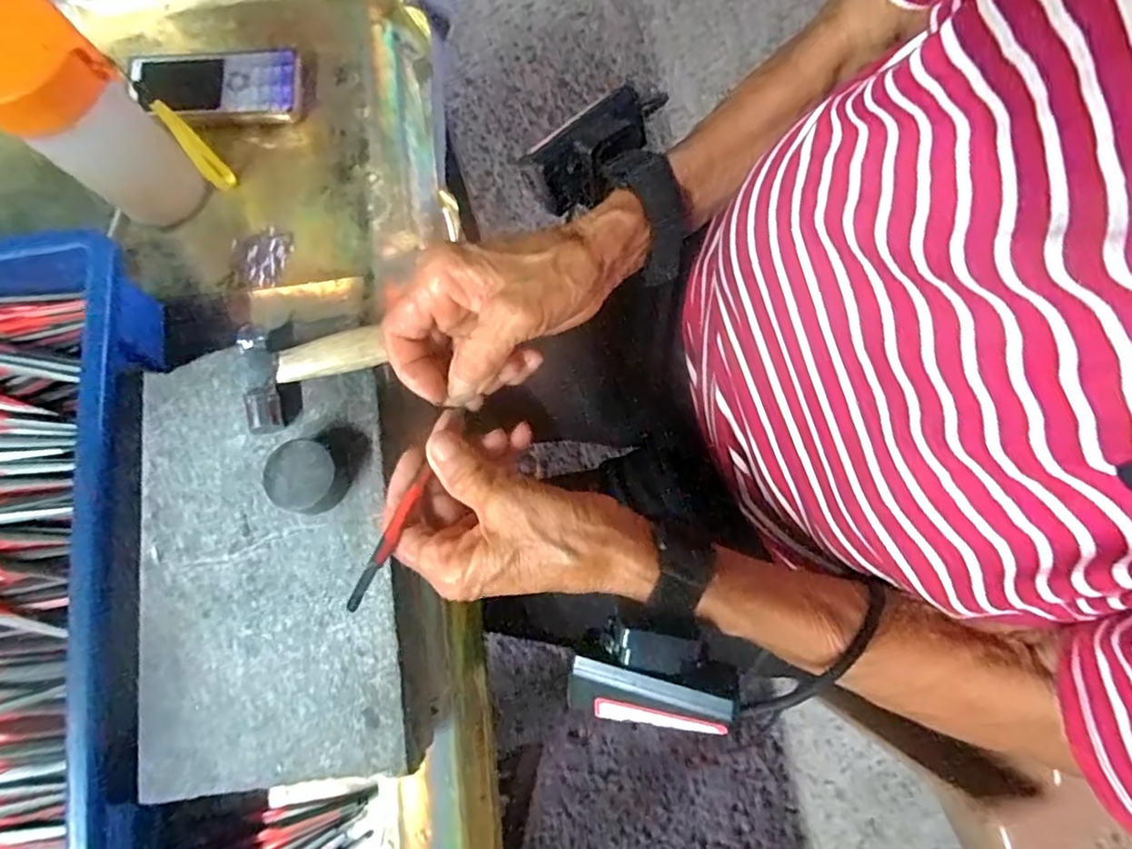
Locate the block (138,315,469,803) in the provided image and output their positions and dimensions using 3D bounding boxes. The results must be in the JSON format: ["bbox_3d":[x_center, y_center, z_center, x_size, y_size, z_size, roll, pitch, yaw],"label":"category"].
[{"bbox_3d":[-0.152,0.071,0.341,0.152,0.063,0.238,-10,77,0],"label":"block"}]

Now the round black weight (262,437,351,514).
[{"bbox_3d":[-0.137,0.028,0.315,0.035,0.023,0.037,0,76,2],"label":"round black weight"}]

